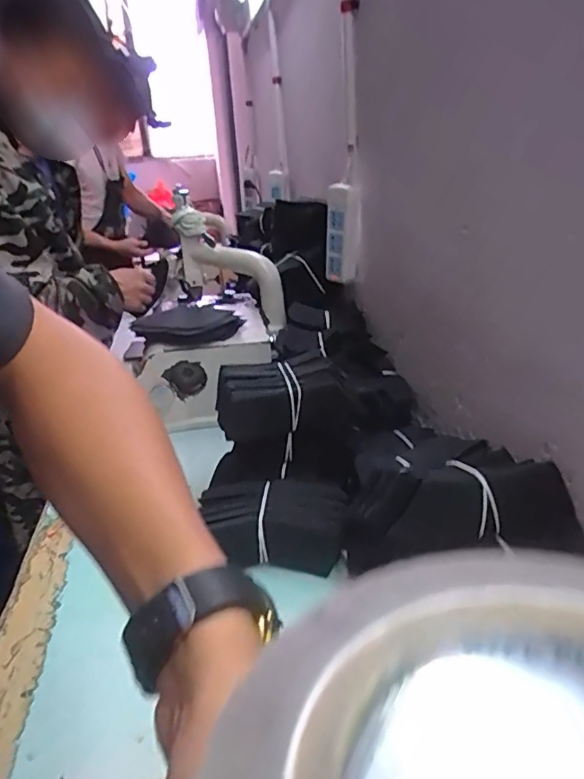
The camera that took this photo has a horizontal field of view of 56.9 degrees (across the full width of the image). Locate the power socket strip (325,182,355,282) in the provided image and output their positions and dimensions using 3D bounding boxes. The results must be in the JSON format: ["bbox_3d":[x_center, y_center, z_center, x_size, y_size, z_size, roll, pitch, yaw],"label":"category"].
[{"bbox_3d":[0.090,-0.292,1.016,0.053,0.170,0.050,-2,24,7],"label":"power socket strip"}]

